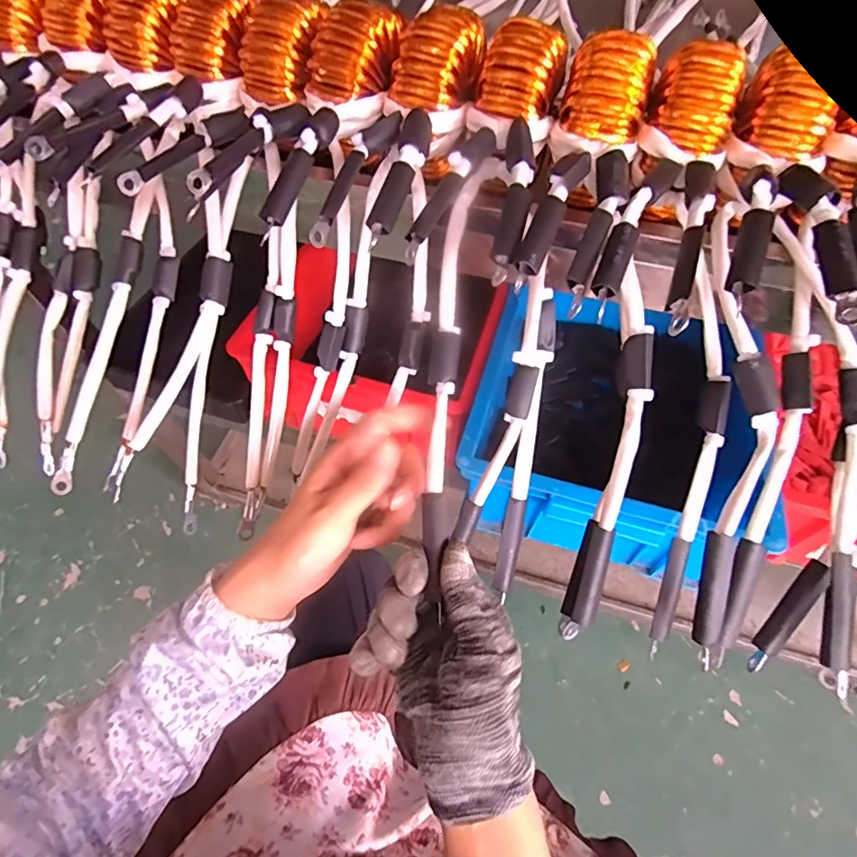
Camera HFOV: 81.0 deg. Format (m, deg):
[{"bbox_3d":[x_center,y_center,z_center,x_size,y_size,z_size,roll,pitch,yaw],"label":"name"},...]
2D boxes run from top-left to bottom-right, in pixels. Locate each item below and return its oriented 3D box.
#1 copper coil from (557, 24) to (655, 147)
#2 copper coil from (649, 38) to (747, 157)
[{"bbox_3d":[0.109,-0.204,0.298,0.050,0.037,0.059,11,60,8],"label":"copper coil"},{"bbox_3d":[0.160,-0.195,0.297,0.043,0.035,0.064,19,102,5],"label":"copper coil"}]

